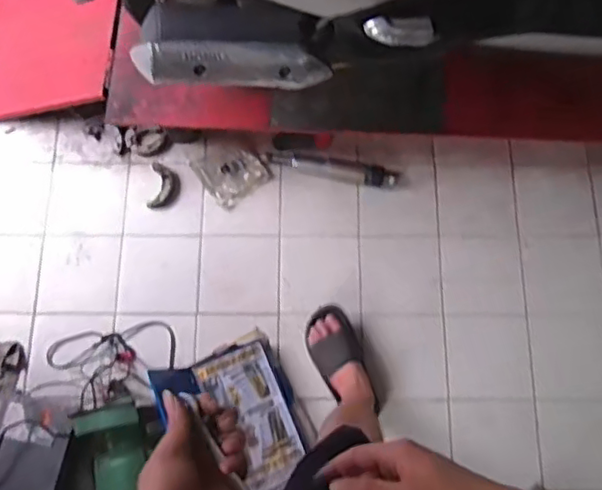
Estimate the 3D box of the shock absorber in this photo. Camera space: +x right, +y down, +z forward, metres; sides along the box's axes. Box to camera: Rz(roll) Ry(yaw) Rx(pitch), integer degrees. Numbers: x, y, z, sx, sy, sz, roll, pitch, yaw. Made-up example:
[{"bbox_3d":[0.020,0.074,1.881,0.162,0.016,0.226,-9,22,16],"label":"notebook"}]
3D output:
[{"bbox_3d":[0.078,-0.198,1.580,0.344,0.036,0.054,9,74,4],"label":"shock absorber"}]

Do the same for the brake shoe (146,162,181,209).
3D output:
[{"bbox_3d":[-0.356,-0.152,1.588,0.079,0.020,0.118,6,74,3],"label":"brake shoe"}]

